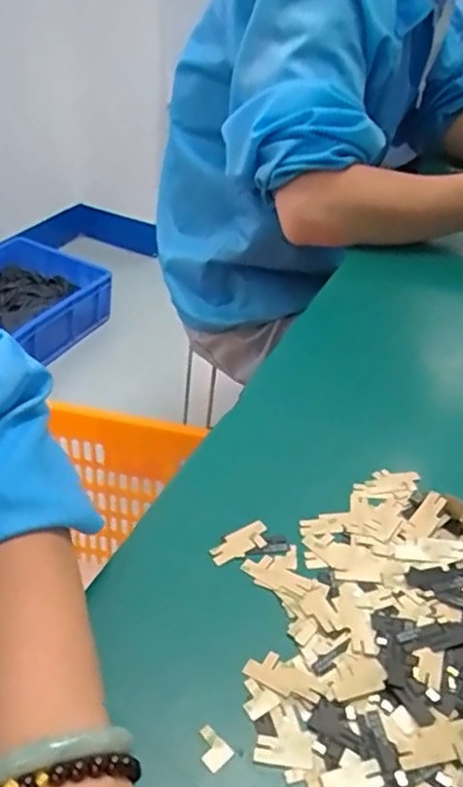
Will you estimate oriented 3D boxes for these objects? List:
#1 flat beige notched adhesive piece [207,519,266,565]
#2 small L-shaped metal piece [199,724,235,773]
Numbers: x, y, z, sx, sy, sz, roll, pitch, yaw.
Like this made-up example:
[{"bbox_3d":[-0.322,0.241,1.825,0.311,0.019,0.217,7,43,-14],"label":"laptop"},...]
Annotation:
[{"bbox_3d":[0.005,0.090,0.384,0.038,0.007,0.015,-26,48,-33],"label":"flat beige notched adhesive piece"},{"bbox_3d":[-0.009,0.164,0.293,0.017,0.007,0.012,33,46,30],"label":"small L-shaped metal piece"}]

